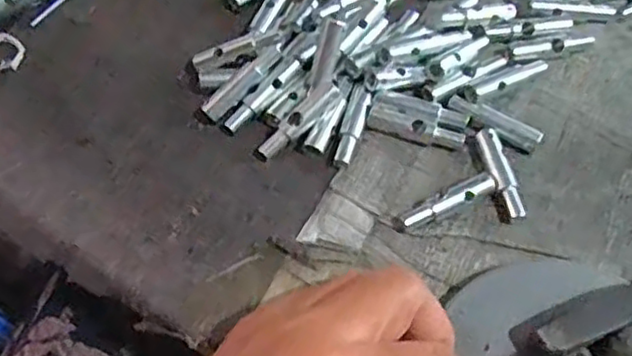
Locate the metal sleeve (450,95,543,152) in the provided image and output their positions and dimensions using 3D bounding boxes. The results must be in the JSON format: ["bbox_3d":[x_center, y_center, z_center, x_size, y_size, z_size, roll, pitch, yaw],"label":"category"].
[{"bbox_3d":[0.093,-0.029,0.358,0.050,0.008,0.013,30,66,15],"label":"metal sleeve"}]

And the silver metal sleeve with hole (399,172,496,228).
[{"bbox_3d":[0.064,0.012,0.333,0.050,0.010,0.011,-25,65,-12],"label":"silver metal sleeve with hole"}]

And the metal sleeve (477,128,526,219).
[{"bbox_3d":[0.093,-0.002,0.340,0.012,0.008,0.049,-8,62,-4],"label":"metal sleeve"}]

